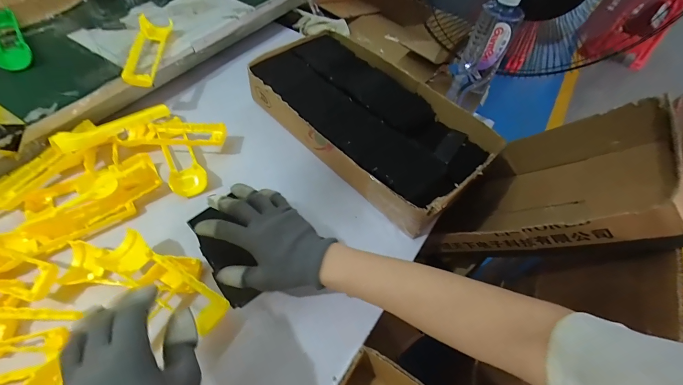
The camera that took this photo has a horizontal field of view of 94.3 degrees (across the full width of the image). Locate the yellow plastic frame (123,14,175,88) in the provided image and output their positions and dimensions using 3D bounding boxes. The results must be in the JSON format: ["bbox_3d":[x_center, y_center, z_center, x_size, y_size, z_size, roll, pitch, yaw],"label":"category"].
[{"bbox_3d":[-0.334,-0.247,0.545,0.048,0.029,0.164,-1,55,-6],"label":"yellow plastic frame"}]

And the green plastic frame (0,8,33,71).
[{"bbox_3d":[-0.555,-0.252,0.525,0.051,0.029,0.155,-32,63,-24],"label":"green plastic frame"}]

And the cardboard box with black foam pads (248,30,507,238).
[{"bbox_3d":[0.045,-0.129,0.550,0.224,0.080,0.404,-36,64,-26],"label":"cardboard box with black foam pads"}]

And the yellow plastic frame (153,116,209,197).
[{"bbox_3d":[-0.259,-0.057,0.503,0.050,0.028,0.151,-25,60,-21],"label":"yellow plastic frame"}]

